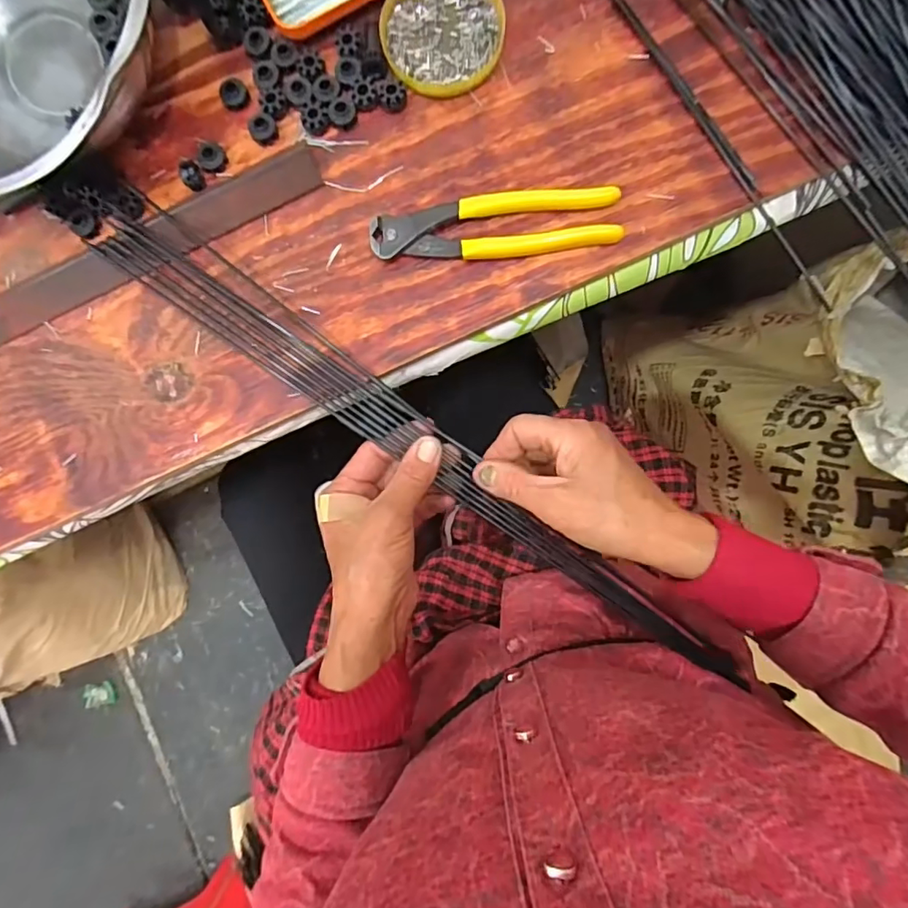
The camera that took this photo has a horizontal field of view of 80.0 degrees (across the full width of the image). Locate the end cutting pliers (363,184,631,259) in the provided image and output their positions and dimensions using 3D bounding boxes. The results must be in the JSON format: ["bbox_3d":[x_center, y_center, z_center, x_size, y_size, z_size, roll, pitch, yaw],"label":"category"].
[{"bbox_3d":[0.027,-0.154,0.364,0.164,0.015,0.041,-3,87,4],"label":"end cutting pliers"}]

